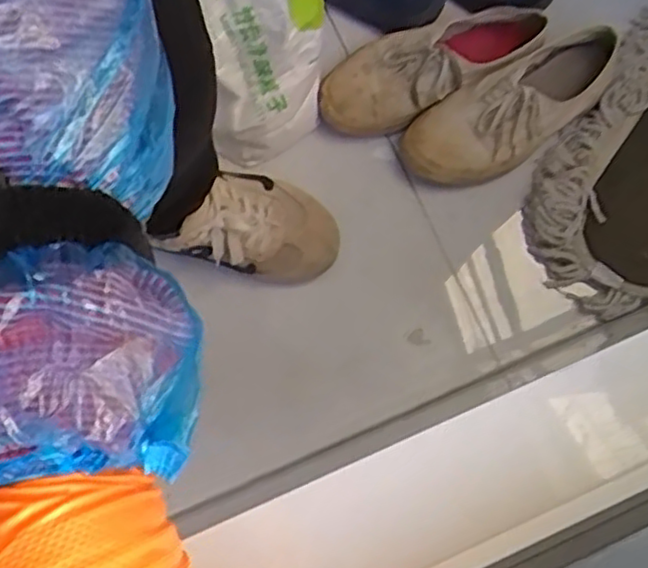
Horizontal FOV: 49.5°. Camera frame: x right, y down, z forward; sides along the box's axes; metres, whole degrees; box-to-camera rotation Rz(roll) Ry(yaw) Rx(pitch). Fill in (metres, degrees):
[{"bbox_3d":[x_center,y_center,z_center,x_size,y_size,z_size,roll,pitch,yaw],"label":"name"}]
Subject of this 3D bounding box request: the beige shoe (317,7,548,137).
[{"bbox_3d":[0.103,-0.226,0.712,0.233,0.104,0.091,-27,80,-7],"label":"beige shoe"}]

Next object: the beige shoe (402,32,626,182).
[{"bbox_3d":[0.195,-0.180,0.709,0.243,0.075,0.092,-34,80,-8],"label":"beige shoe"}]

